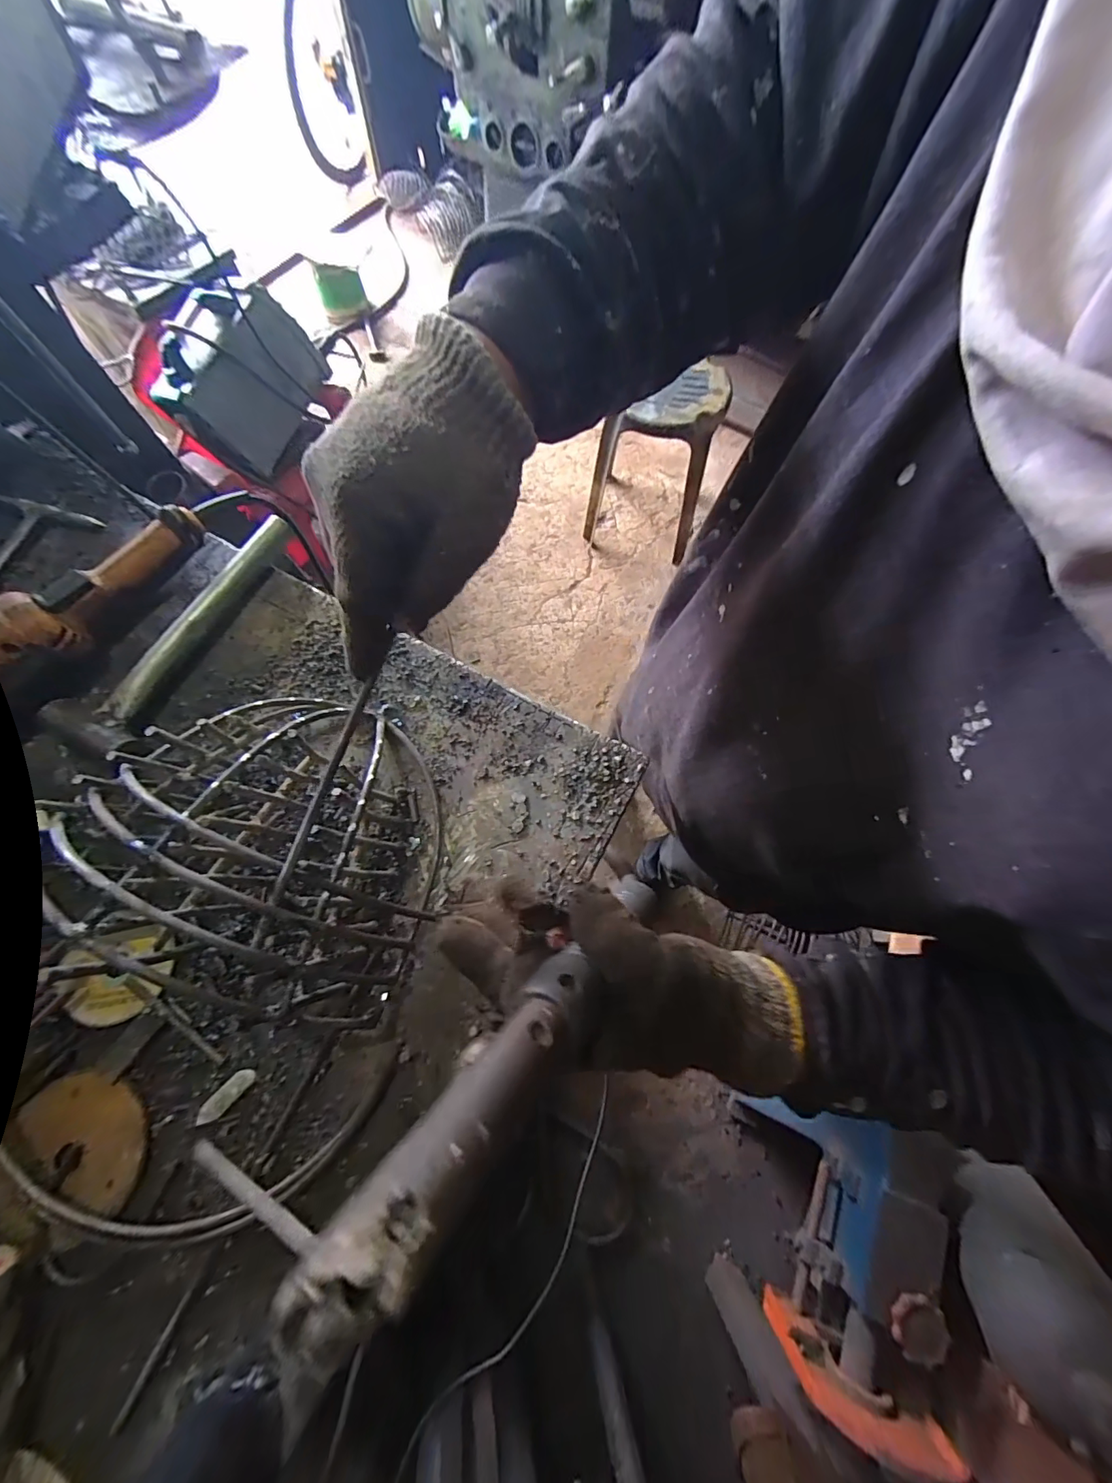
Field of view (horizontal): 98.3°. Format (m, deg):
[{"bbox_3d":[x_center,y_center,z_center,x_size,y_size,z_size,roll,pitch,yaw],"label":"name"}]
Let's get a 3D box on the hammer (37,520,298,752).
[{"bbox_3d":[-0.310,-0.099,0.402,0.060,0.025,0.234,24,70,7],"label":"hammer"}]

